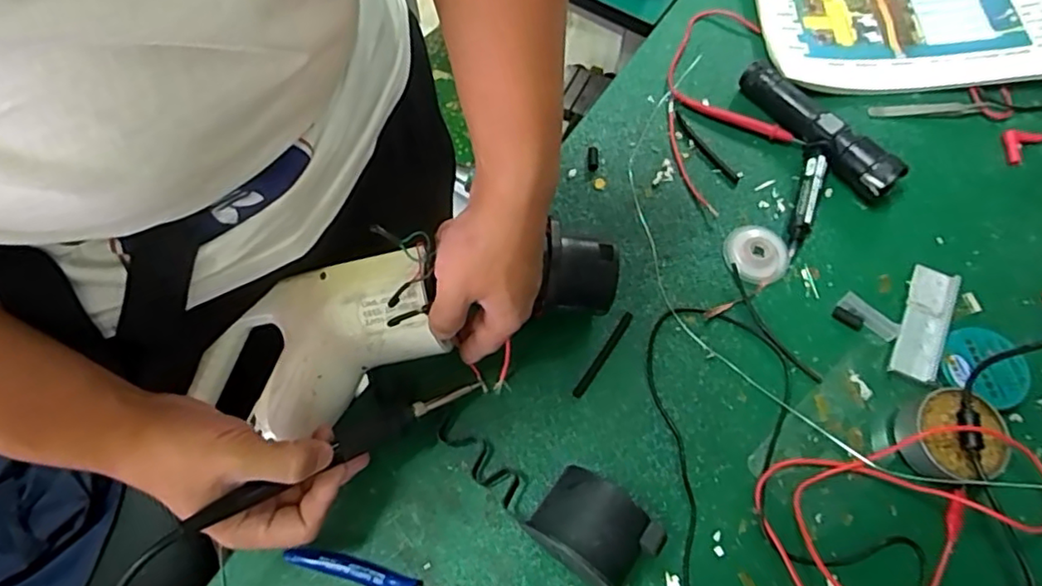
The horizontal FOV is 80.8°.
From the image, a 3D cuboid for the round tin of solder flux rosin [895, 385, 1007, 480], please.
[{"bbox_3d":[0.301,0.099,0.428,0.056,0.036,0.060,1,66,-2],"label":"round tin of solder flux rosin"}]

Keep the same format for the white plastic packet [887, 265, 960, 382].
[{"bbox_3d":[0.316,0.023,0.479,0.032,0.011,0.097,23,67,8],"label":"white plastic packet"}]

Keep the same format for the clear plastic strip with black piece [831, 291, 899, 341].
[{"bbox_3d":[0.272,0.021,0.480,0.049,0.013,0.019,34,69,13],"label":"clear plastic strip with black piece"}]

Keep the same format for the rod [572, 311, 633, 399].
[{"bbox_3d":[0.064,0.048,0.477,0.007,0.007,0.080,32,69,12],"label":"rod"}]

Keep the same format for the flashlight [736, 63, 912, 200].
[{"bbox_3d":[0.258,-0.145,0.539,0.029,0.034,0.160,-34,71,-16],"label":"flashlight"}]

